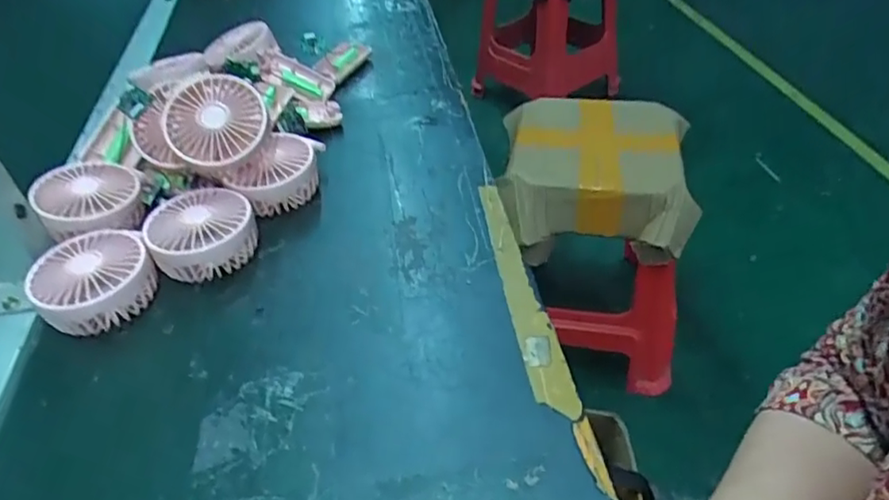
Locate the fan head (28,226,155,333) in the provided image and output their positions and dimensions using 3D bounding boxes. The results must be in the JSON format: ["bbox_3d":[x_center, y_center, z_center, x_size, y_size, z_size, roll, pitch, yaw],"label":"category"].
[{"bbox_3d":[-0.276,0.025,0.477,0.084,0.043,0.077,-3,43,2],"label":"fan head"}]

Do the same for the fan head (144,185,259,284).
[{"bbox_3d":[-0.203,-0.012,0.509,0.084,0.044,0.084,-24,46,-19],"label":"fan head"}]

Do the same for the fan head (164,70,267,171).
[{"bbox_3d":[-0.196,-0.109,0.520,0.085,0.025,0.087,-1,73,3],"label":"fan head"}]

